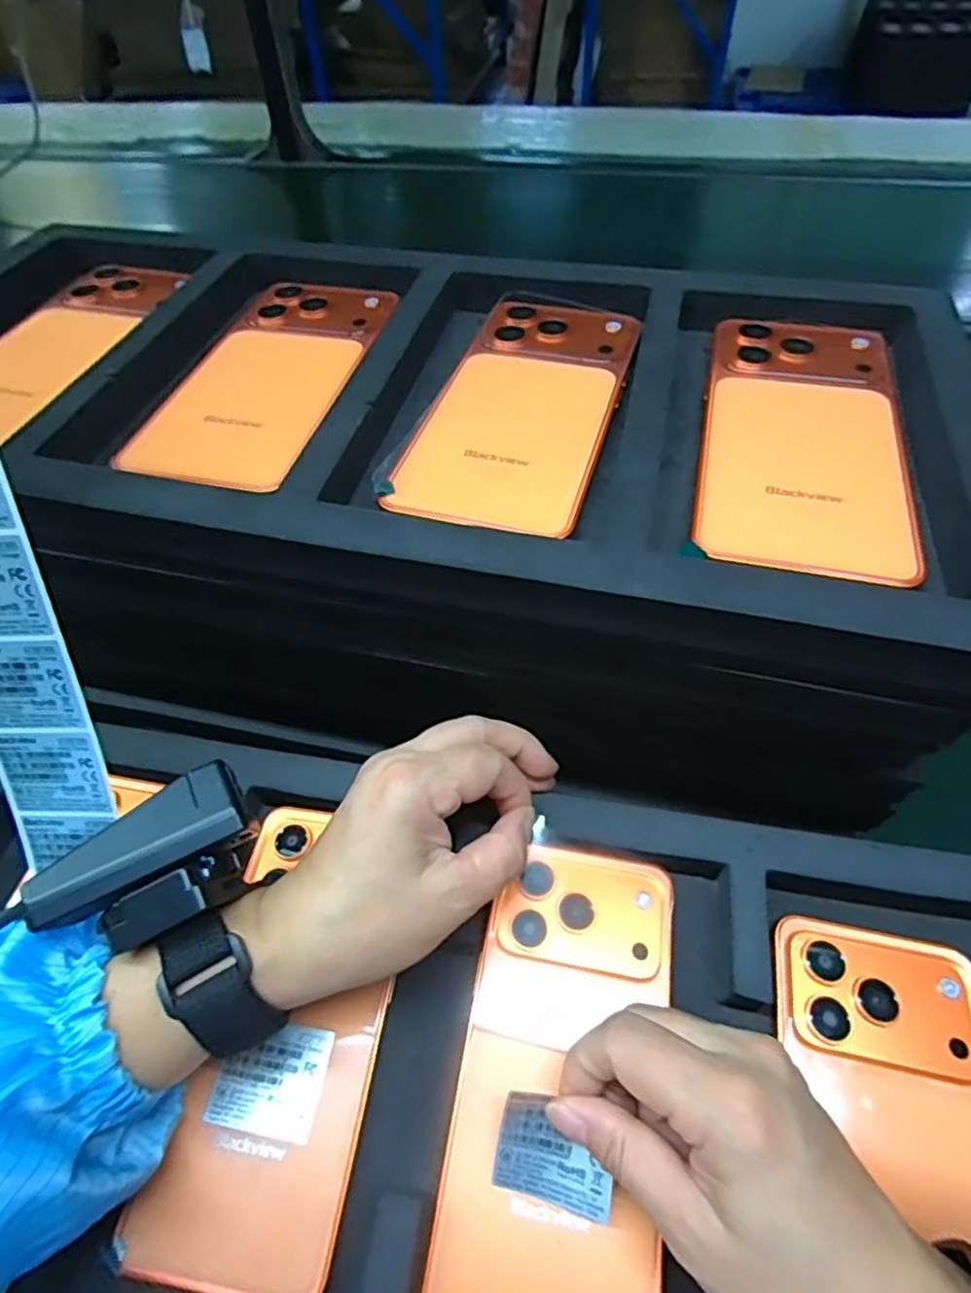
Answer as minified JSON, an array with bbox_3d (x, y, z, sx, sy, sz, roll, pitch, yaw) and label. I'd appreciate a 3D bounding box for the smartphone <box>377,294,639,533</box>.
[{"bbox_3d":[0.017,-0.105,0.279,0.075,0.006,0.156,14,55,13],"label":"smartphone"}]

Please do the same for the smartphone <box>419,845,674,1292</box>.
[{"bbox_3d":[0.029,0.156,0.238,0.076,0.018,0.160,10,57,10],"label":"smartphone"}]

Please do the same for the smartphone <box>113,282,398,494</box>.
[{"bbox_3d":[-0.100,-0.126,0.302,0.074,0.014,0.148,9,54,10],"label":"smartphone"}]

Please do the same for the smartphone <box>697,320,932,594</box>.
[{"bbox_3d":[0.127,-0.086,0.259,0.075,0.006,0.154,11,54,11],"label":"smartphone"}]

